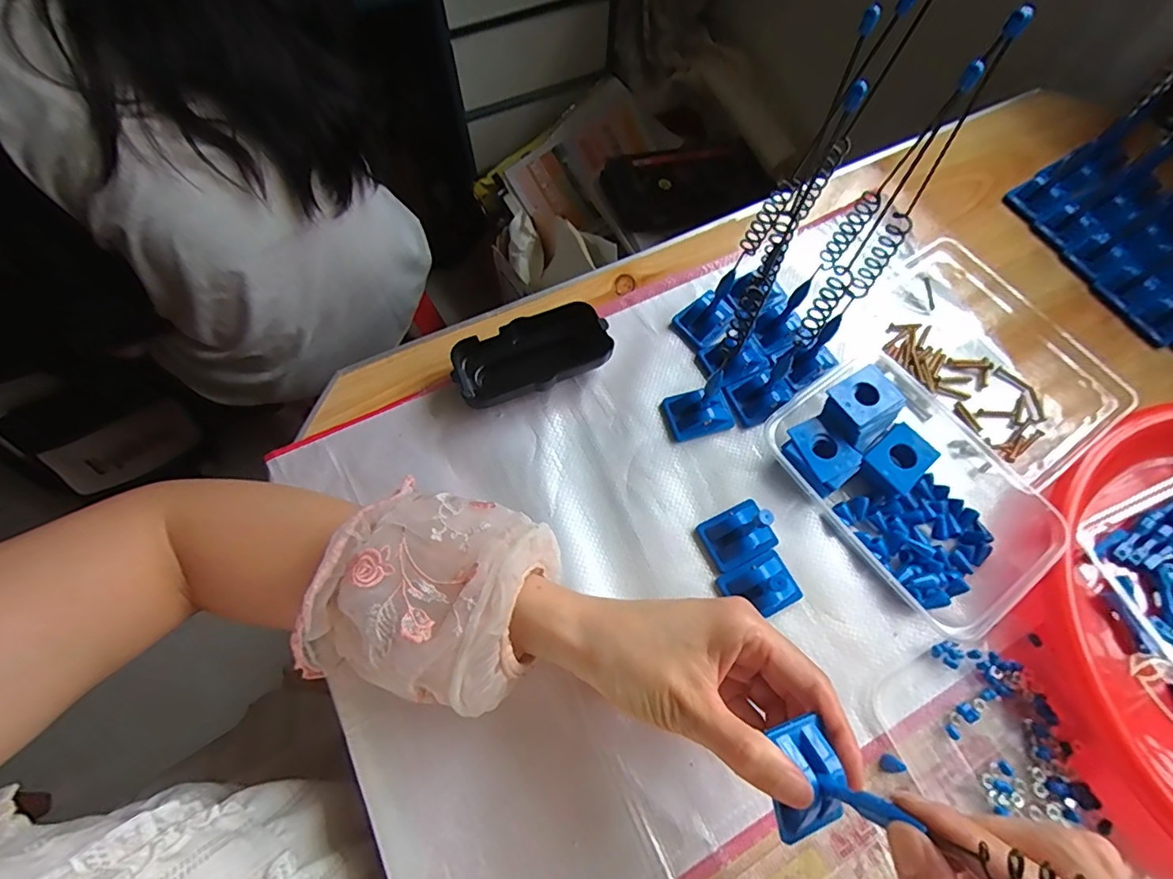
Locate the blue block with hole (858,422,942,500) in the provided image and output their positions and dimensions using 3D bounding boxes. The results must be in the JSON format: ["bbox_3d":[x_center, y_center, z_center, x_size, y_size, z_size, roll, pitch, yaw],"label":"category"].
[{"bbox_3d":[0.205,0.016,0.355,0.044,0.024,0.034,-42,74,-17],"label":"blue block with hole"}]

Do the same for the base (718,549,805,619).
[{"bbox_3d":[0.109,0.092,0.330,0.045,0.019,0.034,-23,70,-11],"label":"base"}]

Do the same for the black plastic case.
[{"bbox_3d":[-0.040,-0.058,0.383,0.108,0.027,0.055,-22,69,-11],"label":"black plastic case"}]

